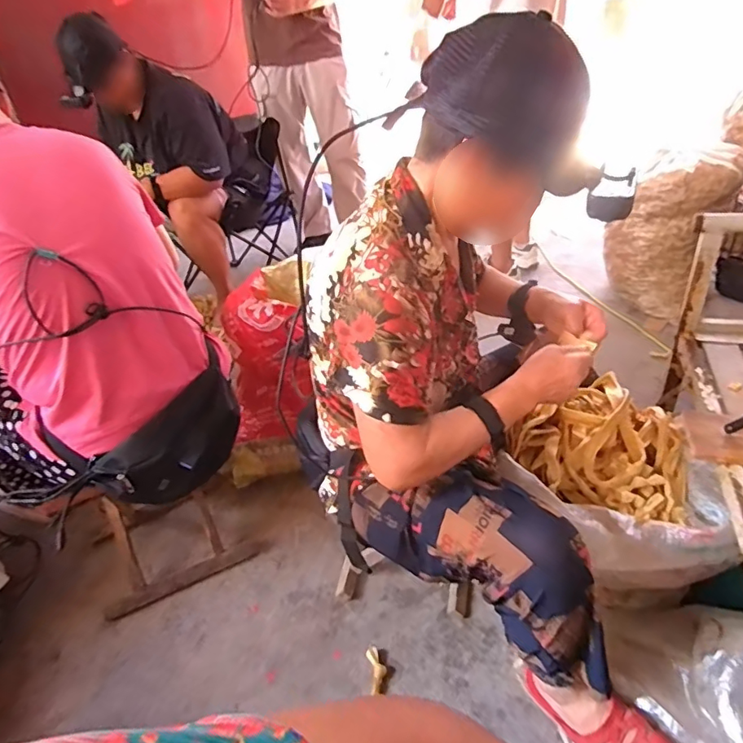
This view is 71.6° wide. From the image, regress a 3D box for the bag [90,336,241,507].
[{"bbox_3d":[-0.329,0.120,0.900,0.102,0.151,0.282,21,44,35],"label":"bag"}]

